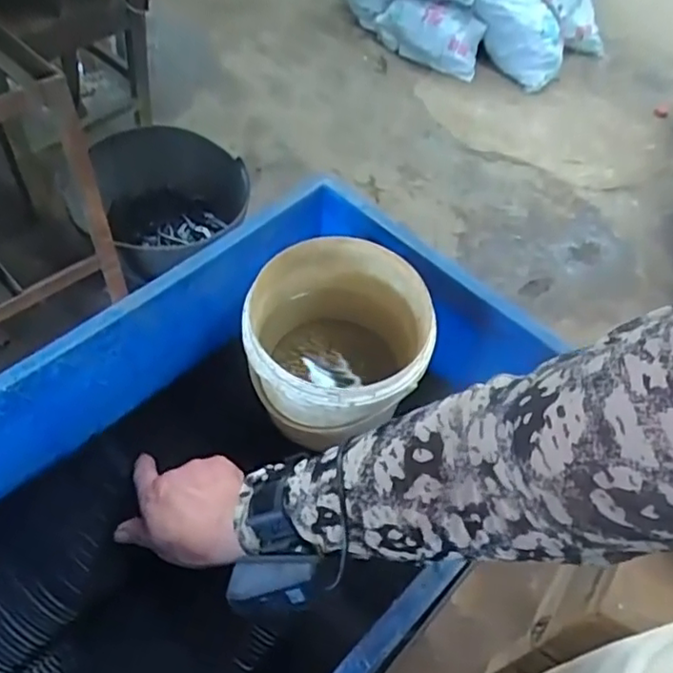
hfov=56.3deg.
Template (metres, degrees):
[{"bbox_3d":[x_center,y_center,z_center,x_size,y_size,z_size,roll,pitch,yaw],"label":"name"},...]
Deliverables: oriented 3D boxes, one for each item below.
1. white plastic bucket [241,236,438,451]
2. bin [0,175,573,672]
[{"bbox_3d":[0.004,0.014,0.564,0.153,0.140,0.149,-1,52,1],"label":"white plastic bucket"},{"bbox_3d":[-0.069,0.120,0.514,0.340,0.174,0.510,37,61,26],"label":"bin"}]

